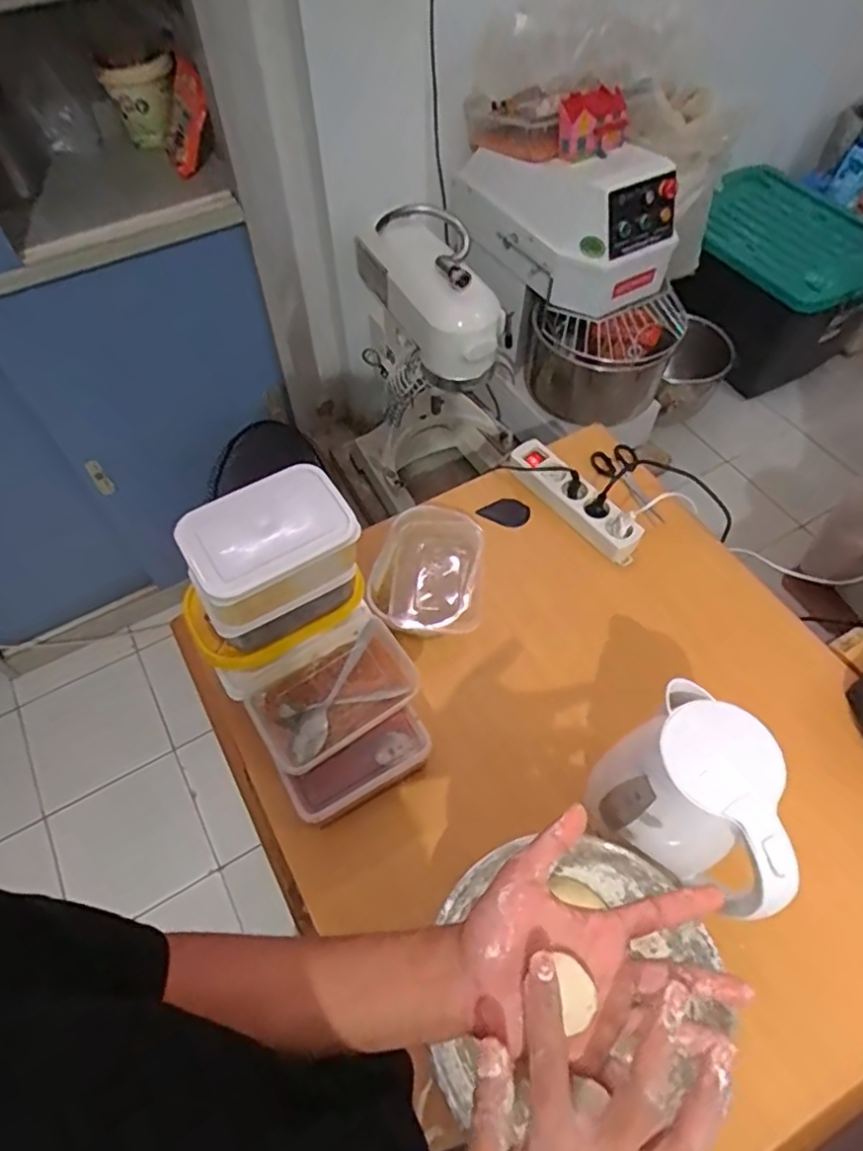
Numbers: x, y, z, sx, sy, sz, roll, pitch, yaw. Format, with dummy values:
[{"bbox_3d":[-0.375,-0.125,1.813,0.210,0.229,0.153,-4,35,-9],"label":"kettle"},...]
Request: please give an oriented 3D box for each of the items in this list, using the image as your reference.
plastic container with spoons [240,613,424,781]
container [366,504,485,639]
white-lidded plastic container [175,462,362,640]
[{"bbox_3d":[-0.107,0.133,0.705,0.178,0.041,0.115,-30,62,-17],"label":"plastic container with spoons"},{"bbox_3d":[-0.006,-0.003,0.865,0.149,0.071,0.180,3,57,5],"label":"container"},{"bbox_3d":[-0.159,-0.026,0.628,0.161,0.080,0.110,-27,61,-16],"label":"white-lidded plastic container"}]

